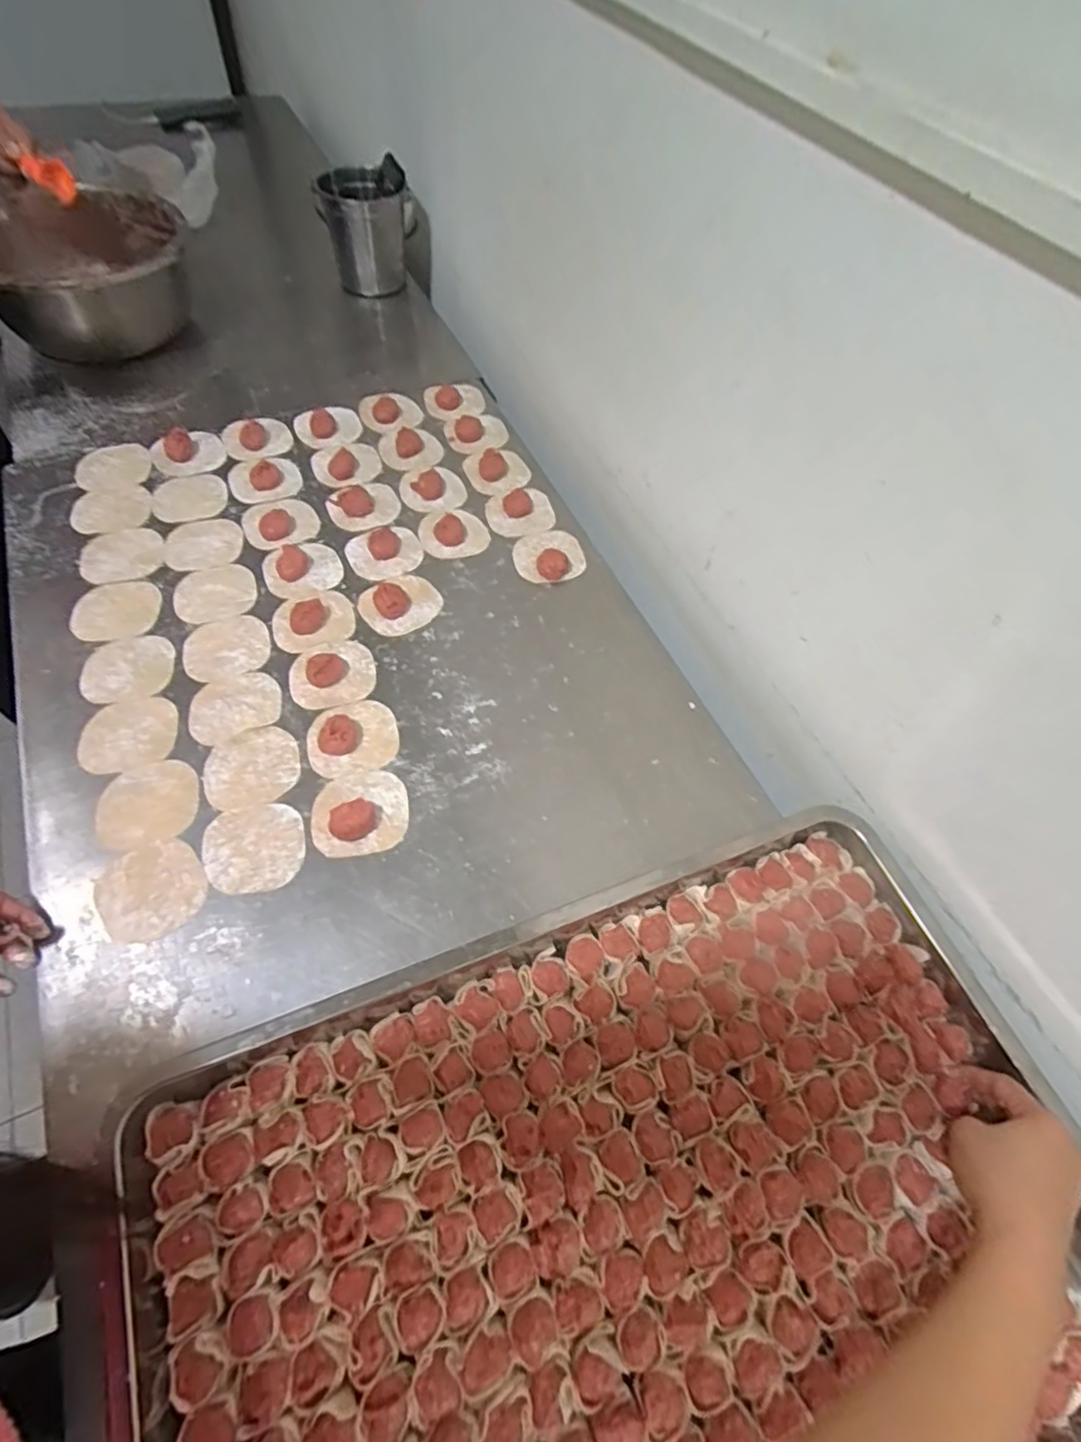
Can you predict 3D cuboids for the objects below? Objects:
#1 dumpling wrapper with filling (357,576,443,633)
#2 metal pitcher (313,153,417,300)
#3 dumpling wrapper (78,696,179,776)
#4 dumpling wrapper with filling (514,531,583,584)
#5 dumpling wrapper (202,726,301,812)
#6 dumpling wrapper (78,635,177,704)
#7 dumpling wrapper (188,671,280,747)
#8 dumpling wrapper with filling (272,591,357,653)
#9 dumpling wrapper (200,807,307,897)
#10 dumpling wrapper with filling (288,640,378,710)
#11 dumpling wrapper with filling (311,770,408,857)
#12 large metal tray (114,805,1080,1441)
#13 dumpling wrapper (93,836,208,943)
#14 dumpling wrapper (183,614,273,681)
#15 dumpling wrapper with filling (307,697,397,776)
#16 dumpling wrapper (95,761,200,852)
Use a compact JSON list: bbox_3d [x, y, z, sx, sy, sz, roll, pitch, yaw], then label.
[{"bbox_3d":[-0.152,-0.129,0.700,0.075,0.014,0.083,39,63,18],"label":"dumpling wrapper with filling"},{"bbox_3d":[-0.280,-0.791,1.040,0.126,0.172,0.135,2,58,-4],"label":"metal pitcher"},{"bbox_3d":[-0.381,0.012,0.592,0.080,0.005,0.077,-14,60,-14],"label":"dumpling wrapper"},{"bbox_3d":[0.010,-0.198,0.748,0.080,0.018,0.077,-5,59,-8],"label":"dumpling wrapper with filling"},{"bbox_3d":[-0.262,0.042,0.583,0.081,0.004,0.076,-18,61,-16],"label":"dumpling wrapper"},{"bbox_3d":[-0.407,-0.051,0.632,0.082,0.006,0.074,-12,60,-12],"label":"dumpling wrapper"},{"bbox_3d":[-0.295,-0.015,0.618,0.084,0.004,0.071,-24,63,-18],"label":"dumpling wrapper"},{"bbox_3d":[-0.241,-0.110,0.676,0.083,0.015,0.073,-17,61,-15],"label":"dumpling wrapper with filling"},{"bbox_3d":[-0.242,0.109,0.545,0.080,0.004,0.076,-6,59,-9],"label":"dumpling wrapper"},{"bbox_3d":[-0.209,-0.051,0.638,0.083,0.022,0.078,-17,61,-15],"label":"dumpling wrapper with filling"},{"bbox_3d":[-0.159,0.076,0.558,0.079,0.022,0.074,-7,59,-9],"label":"dumpling wrapper with filling"},{"bbox_3d":[0.065,0.318,0.417,0.576,0.051,0.381,-16,61,-15],"label":"large metal tray"},{"bbox_3d":[-0.315,0.137,0.518,0.076,0.004,0.078,2,60,-3],"label":"dumpling wrapper"},{"bbox_3d":[-0.321,-0.075,0.656,0.081,0.005,0.077,-16,61,-15],"label":"dumpling wrapper"},{"bbox_3d":[-0.178,0.011,0.600,0.081,0.025,0.078,-12,60,-12],"label":"dumpling wrapper with filling"},{"bbox_3d":[-0.341,0.073,0.556,0.081,0.004,0.076,-16,61,-14],"label":"dumpling wrapper"}]

